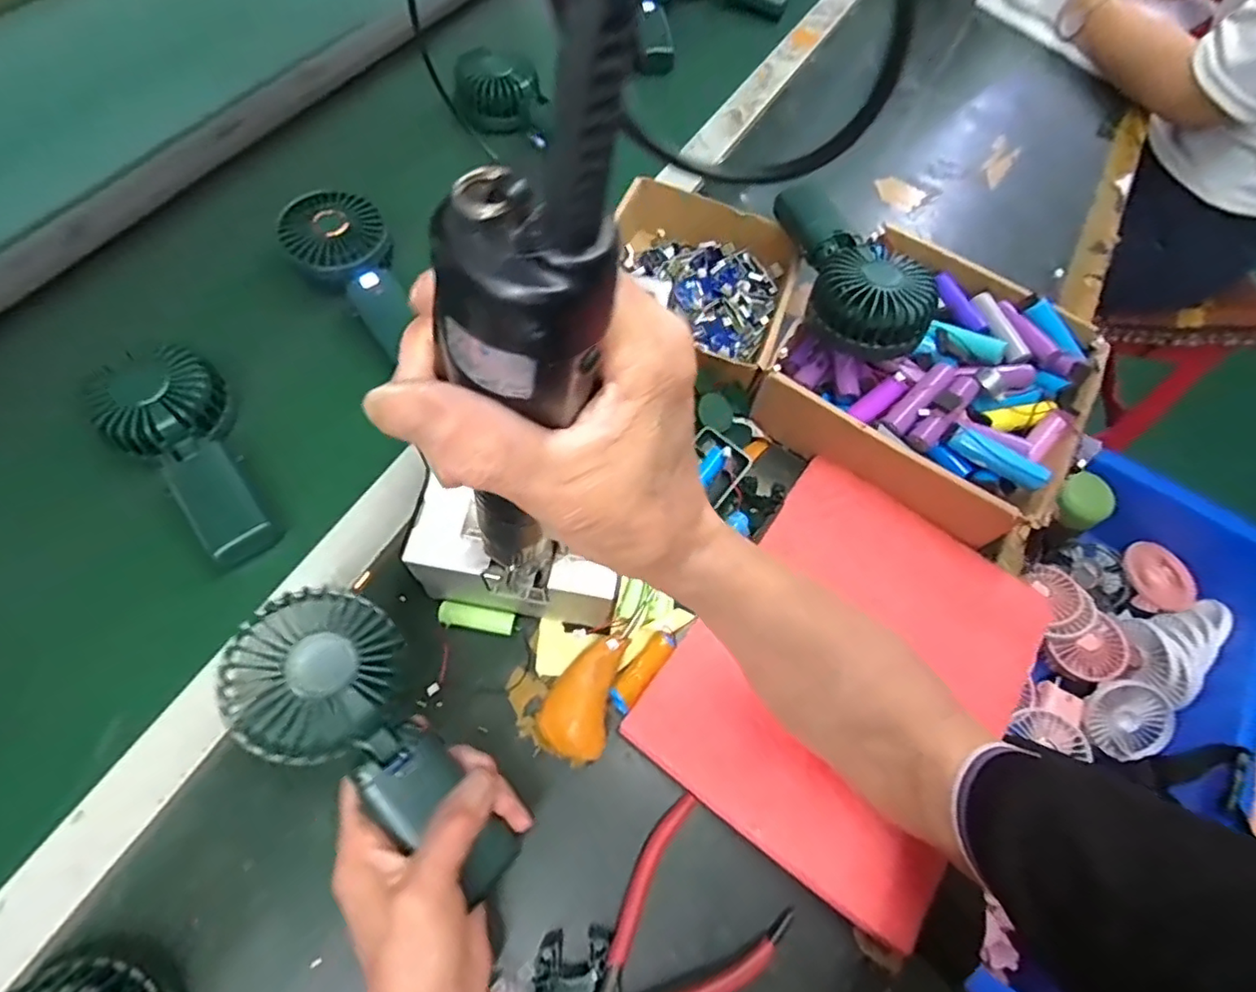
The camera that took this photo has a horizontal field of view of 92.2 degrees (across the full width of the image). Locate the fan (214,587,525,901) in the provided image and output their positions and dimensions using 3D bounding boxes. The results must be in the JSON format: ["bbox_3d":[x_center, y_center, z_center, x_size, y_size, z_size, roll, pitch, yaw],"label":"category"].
[{"bbox_3d":[-0.127,0.129,0.310,0.077,0.029,0.177,-39,98,-18],"label":"fan"}]

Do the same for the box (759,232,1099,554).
[{"bbox_3d":[0.245,-0.095,0.488,0.211,0.068,0.201,32,65,11],"label":"box"}]

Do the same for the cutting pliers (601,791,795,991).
[{"bbox_3d":[0.017,0.250,0.323,0.087,0.021,0.142,42,68,16],"label":"cutting pliers"}]

